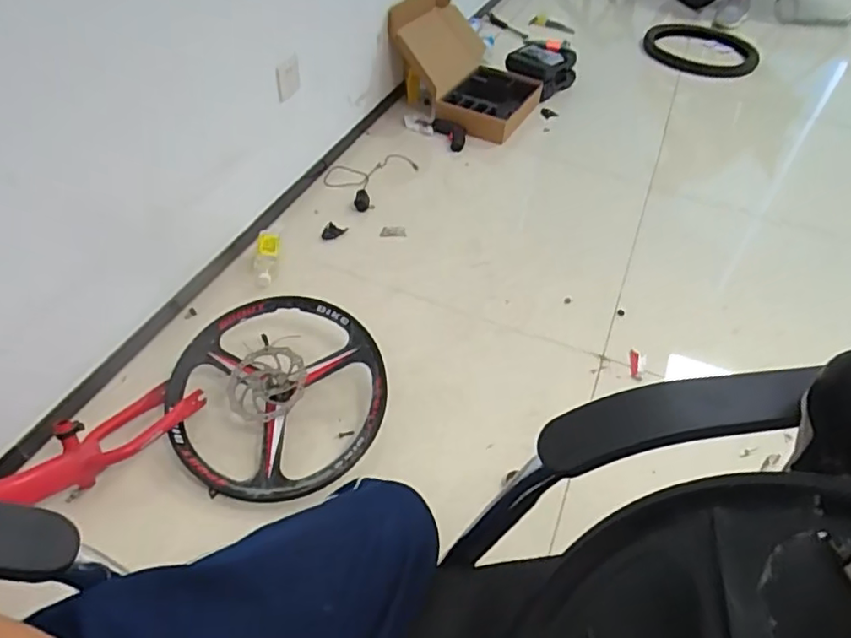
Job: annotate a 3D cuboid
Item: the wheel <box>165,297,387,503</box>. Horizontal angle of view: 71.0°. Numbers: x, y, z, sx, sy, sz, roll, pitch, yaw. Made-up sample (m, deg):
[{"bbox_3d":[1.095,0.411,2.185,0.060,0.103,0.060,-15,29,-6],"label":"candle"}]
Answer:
[{"bbox_3d":[-0.290,0.155,1.194,0.420,0.129,0.420,0,59,0],"label":"wheel"}]

